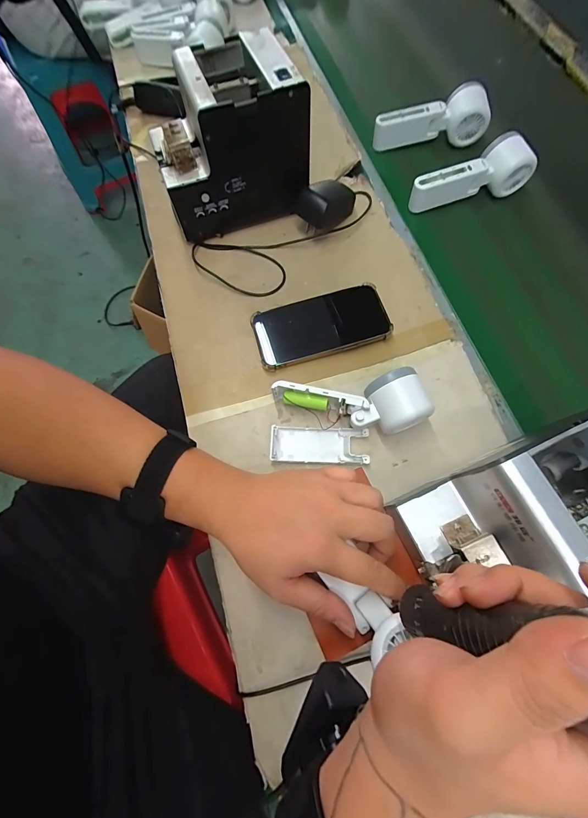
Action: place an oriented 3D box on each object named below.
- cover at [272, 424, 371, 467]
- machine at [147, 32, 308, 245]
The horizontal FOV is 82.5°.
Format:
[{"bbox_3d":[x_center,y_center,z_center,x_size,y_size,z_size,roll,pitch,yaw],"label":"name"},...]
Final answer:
[{"bbox_3d":[0.027,0.040,0.364,0.102,0.015,0.039,3,70,-2],"label":"cover"},{"bbox_3d":[-0.085,-0.334,0.422,0.178,0.137,0.149,-21,72,-5],"label":"machine"}]

